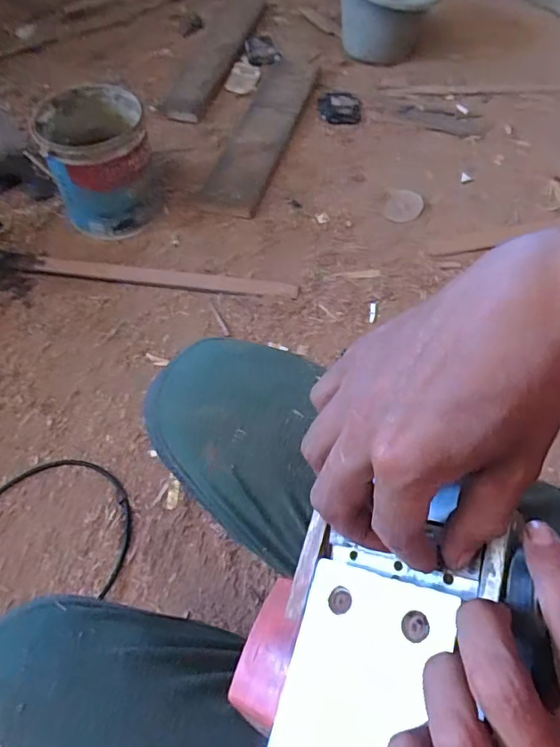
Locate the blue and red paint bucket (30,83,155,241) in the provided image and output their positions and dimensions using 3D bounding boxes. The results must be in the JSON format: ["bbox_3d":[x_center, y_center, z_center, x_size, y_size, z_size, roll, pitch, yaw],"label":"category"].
[{"bbox_3d":[-0.318,-0.374,0.934,0.168,0.175,0.175,-10,57,-8],"label":"blue and red paint bucket"}]

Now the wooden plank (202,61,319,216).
[{"bbox_3d":[-0.032,-0.541,1.136,0.121,0.018,0.580,12,57,7],"label":"wooden plank"}]

